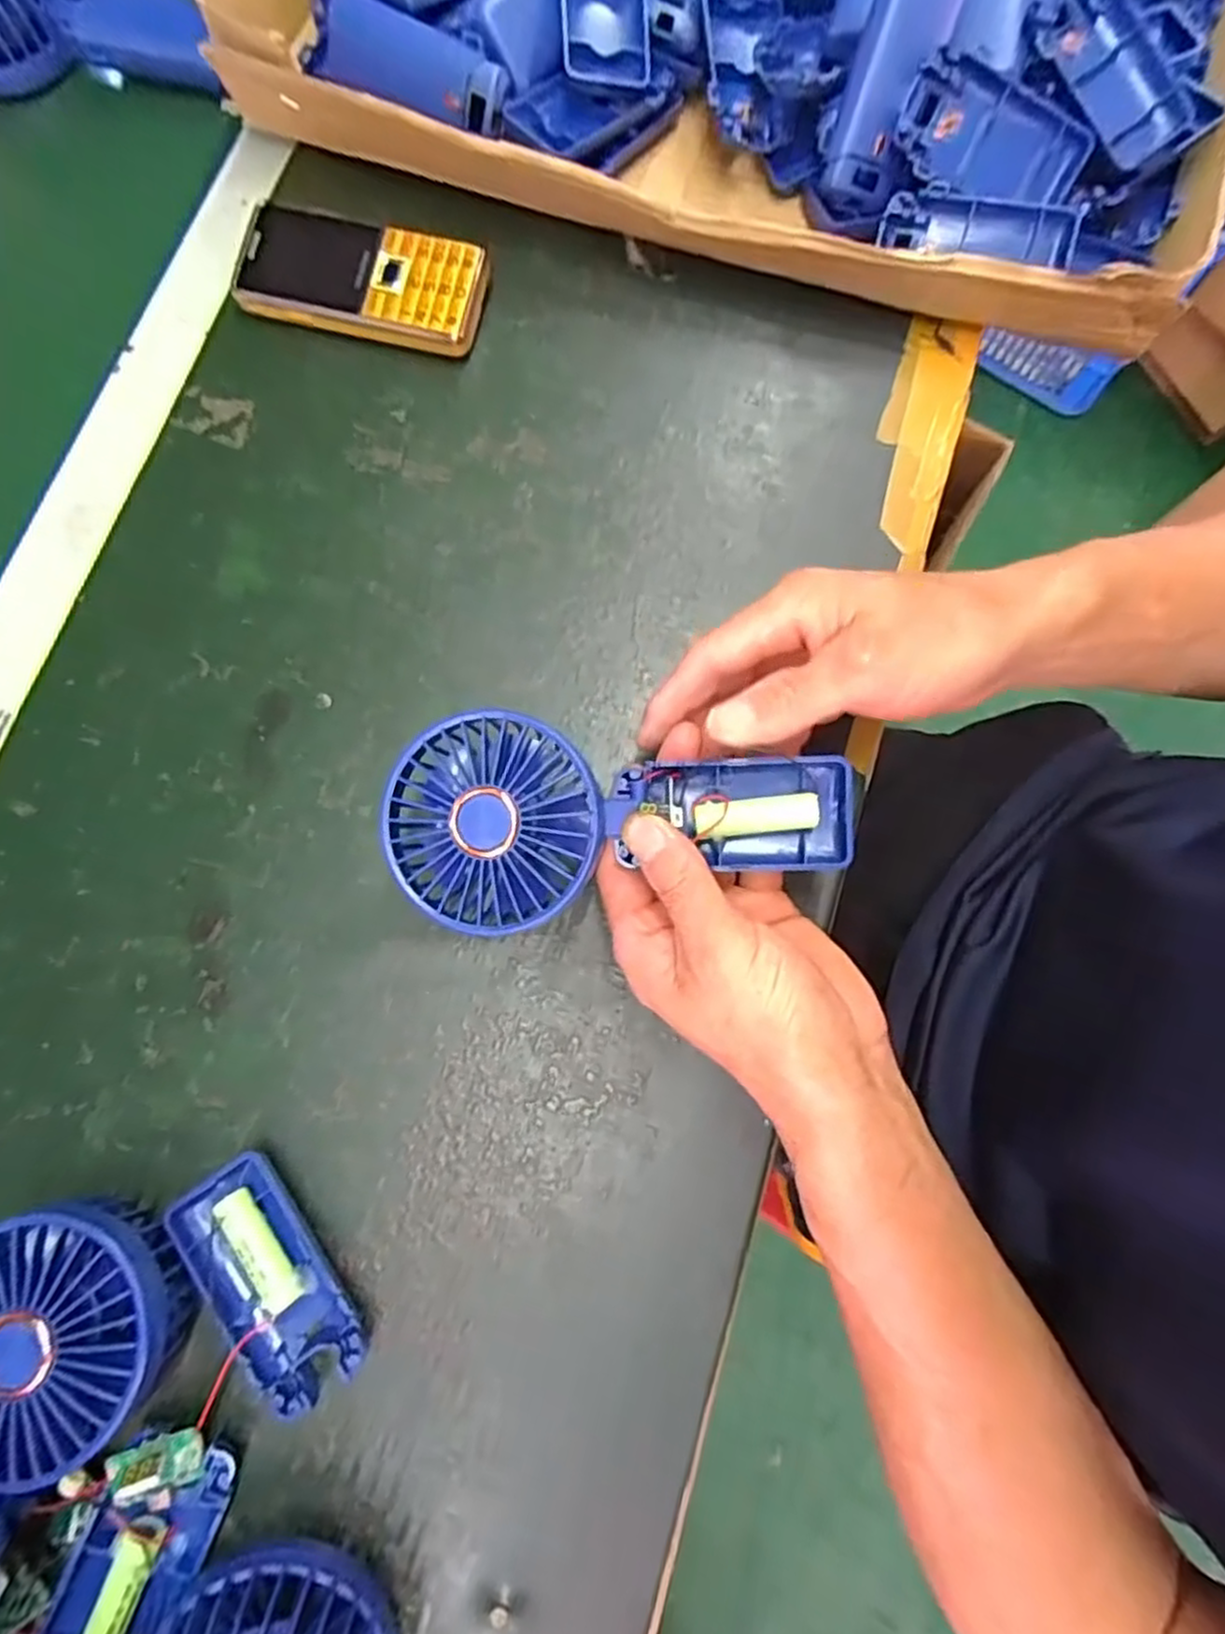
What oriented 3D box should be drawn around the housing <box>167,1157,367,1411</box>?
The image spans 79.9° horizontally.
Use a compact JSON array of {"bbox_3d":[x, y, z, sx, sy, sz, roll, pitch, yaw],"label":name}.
[{"bbox_3d":[-0.140,0.187,0.296,0.045,0.013,0.093,-37,79,-6],"label":"housing"}]

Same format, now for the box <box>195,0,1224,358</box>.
[{"bbox_3d":[0.061,-0.450,0.388,0.512,0.082,0.314,16,79,5],"label":"box"}]

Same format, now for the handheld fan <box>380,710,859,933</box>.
[{"bbox_3d":[0.004,0.002,0.290,0.183,0.025,0.078,0,78,-4],"label":"handheld fan"}]

